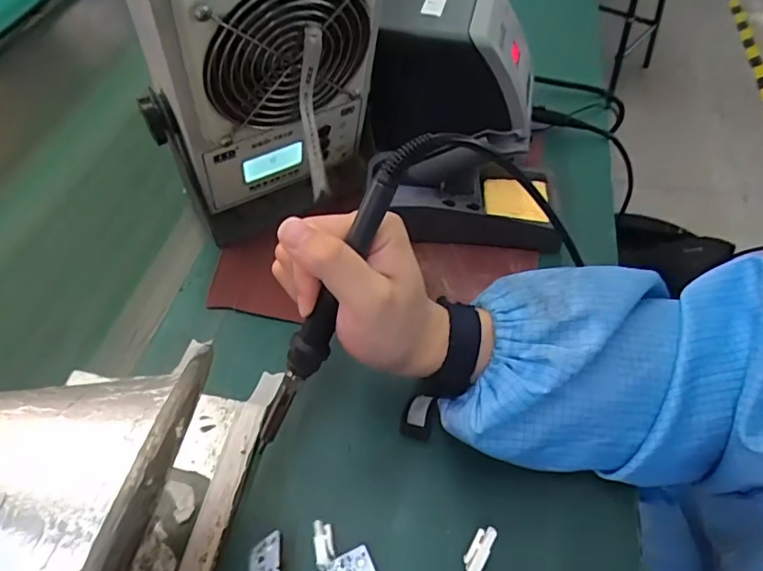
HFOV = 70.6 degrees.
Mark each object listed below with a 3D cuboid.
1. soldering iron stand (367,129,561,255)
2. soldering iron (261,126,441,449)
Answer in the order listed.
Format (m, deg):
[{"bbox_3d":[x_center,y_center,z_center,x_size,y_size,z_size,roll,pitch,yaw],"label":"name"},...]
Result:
[{"bbox_3d":[0.078,-0.083,0.443,0.148,0.085,0.074,2,52,2],"label":"soldering iron stand"},{"bbox_3d":[-0.027,0.011,0.285,0.016,0.198,0.014,37,23,27],"label":"soldering iron"}]

